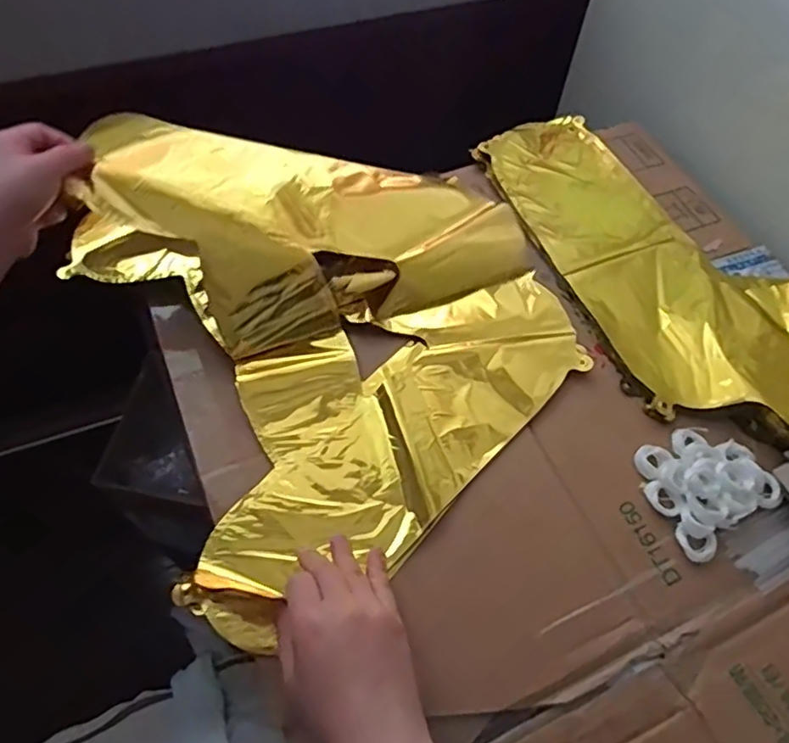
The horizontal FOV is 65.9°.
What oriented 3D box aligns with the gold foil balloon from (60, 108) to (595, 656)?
[{"bbox_3d":[-0.058,-0.065,0.494,0.371,0.097,0.386,-31,67,-18],"label":"gold foil balloon"}]

